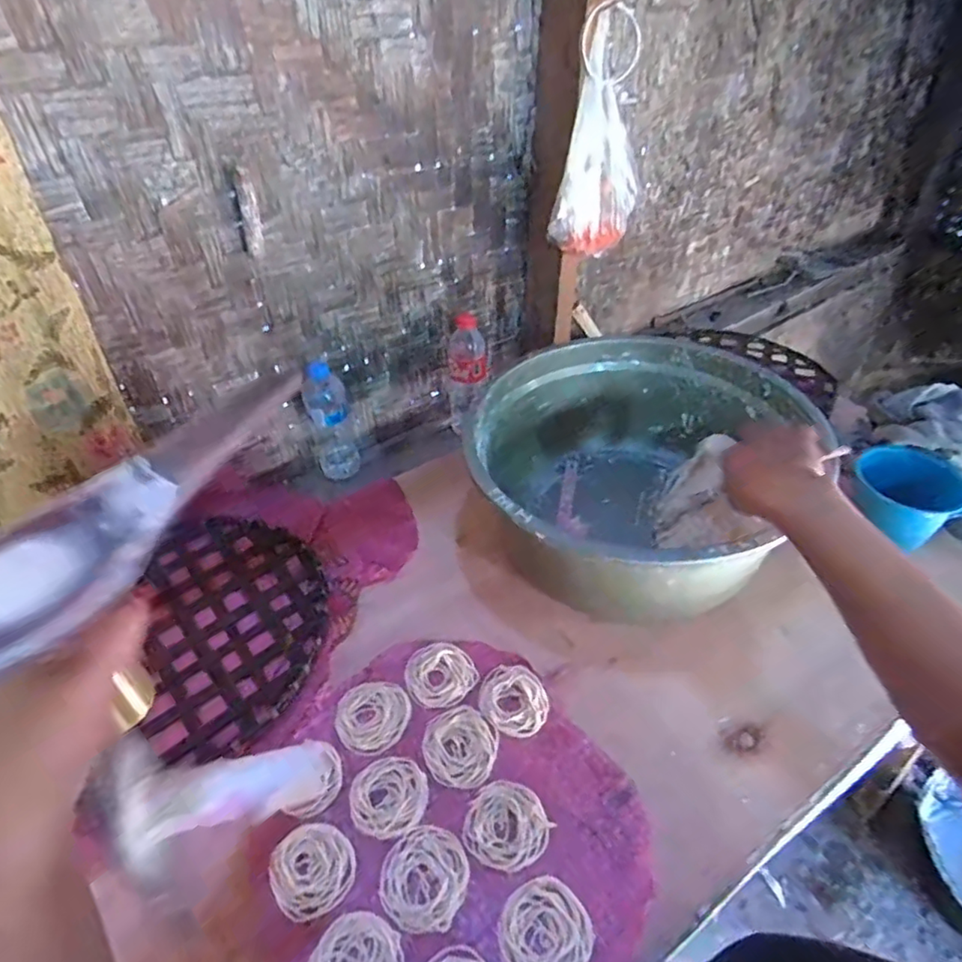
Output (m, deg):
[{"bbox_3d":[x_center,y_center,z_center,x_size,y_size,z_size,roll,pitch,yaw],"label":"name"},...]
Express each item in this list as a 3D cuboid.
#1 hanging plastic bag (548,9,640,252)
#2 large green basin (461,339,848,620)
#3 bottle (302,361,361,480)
[{"bbox_3d":[0.178,-0.493,0.896,0.119,0.274,0.132,8,42,12],"label":"hanging plastic bag"},{"bbox_3d":[0.188,-0.003,0.766,0.379,0.180,0.410,-2,41,1],"label":"large green basin"},{"bbox_3d":[-0.253,-0.098,1.008,0.068,0.215,0.064,-12,42,-10],"label":"bottle"}]

